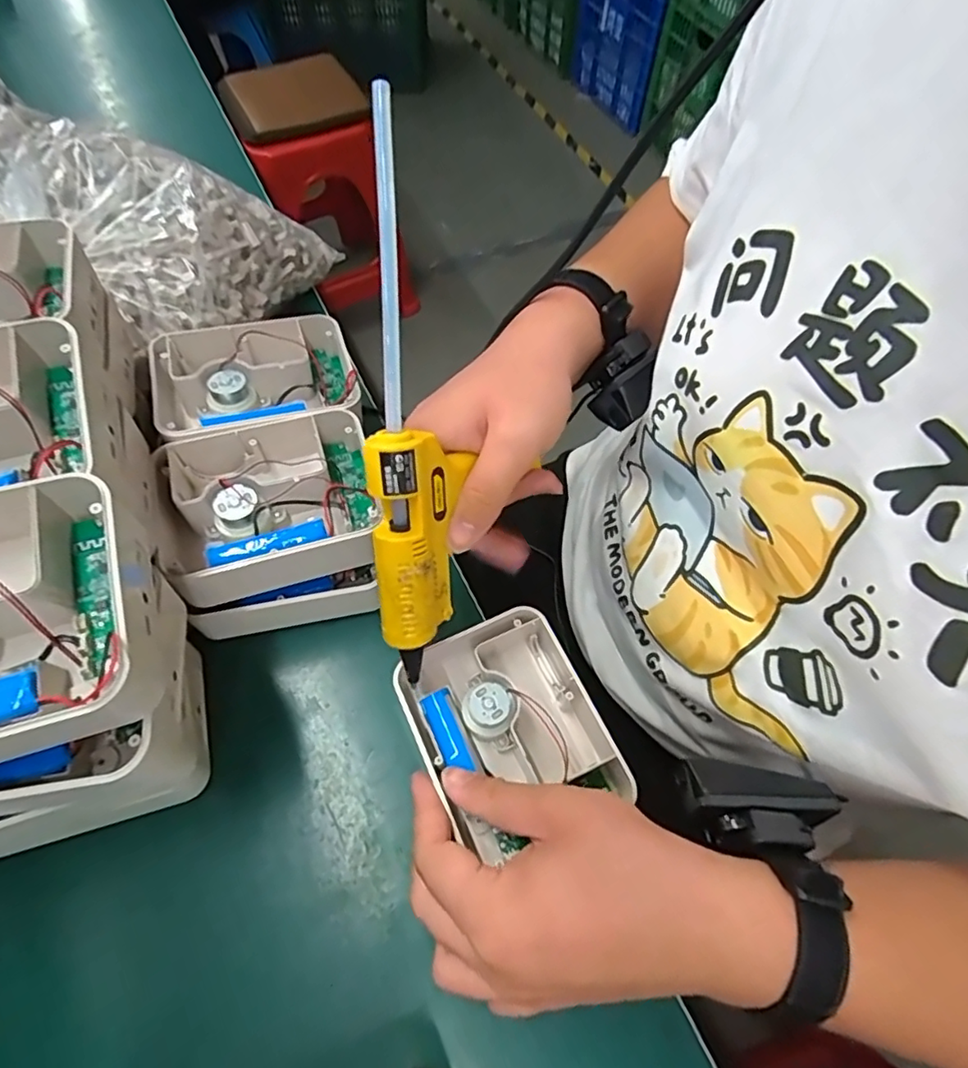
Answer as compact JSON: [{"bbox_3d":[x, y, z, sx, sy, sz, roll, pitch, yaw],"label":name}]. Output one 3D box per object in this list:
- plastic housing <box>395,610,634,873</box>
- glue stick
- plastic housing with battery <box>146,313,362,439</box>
[{"bbox_3d":[0.013,0.110,0.336,0.100,0.040,0.114,-21,63,-13],"label":"plastic housing"},{"bbox_3d":[-0.044,-0.122,0.266,0.008,0.146,0.008,0,17,-2],"label":"glue stick"},{"bbox_3d":[-0.162,-0.104,0.400,0.127,0.038,0.104,-15,62,-10],"label":"plastic housing with battery"}]

